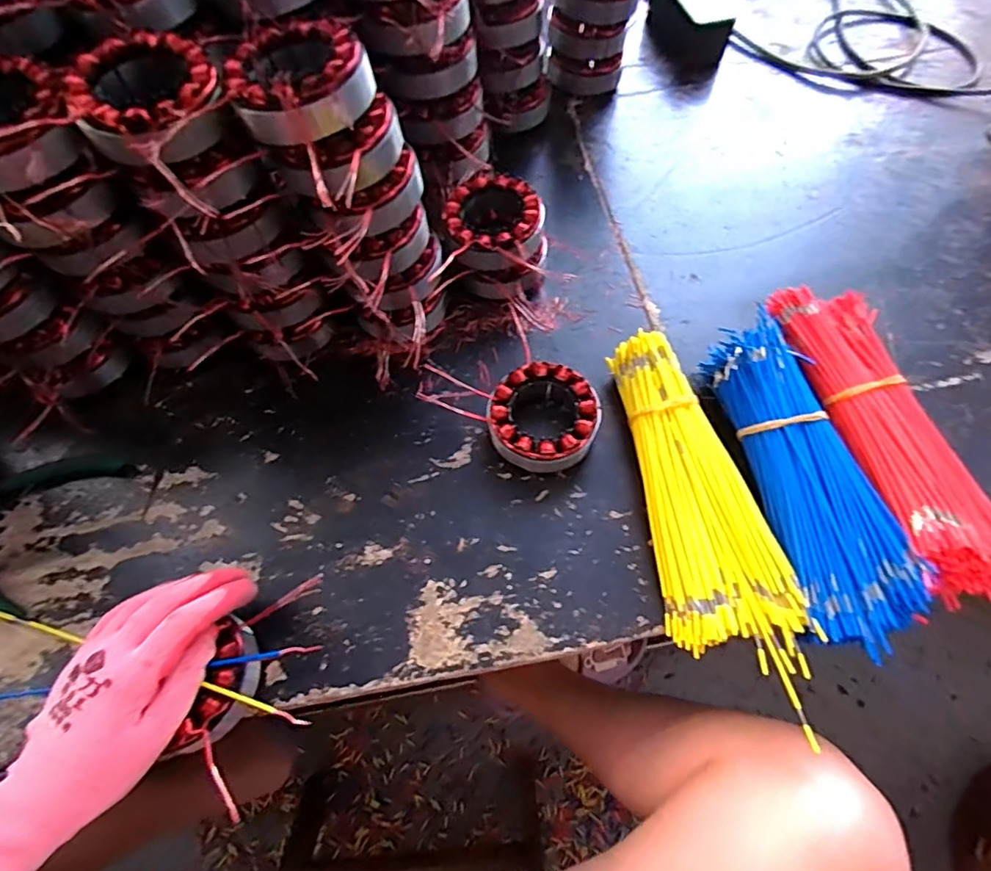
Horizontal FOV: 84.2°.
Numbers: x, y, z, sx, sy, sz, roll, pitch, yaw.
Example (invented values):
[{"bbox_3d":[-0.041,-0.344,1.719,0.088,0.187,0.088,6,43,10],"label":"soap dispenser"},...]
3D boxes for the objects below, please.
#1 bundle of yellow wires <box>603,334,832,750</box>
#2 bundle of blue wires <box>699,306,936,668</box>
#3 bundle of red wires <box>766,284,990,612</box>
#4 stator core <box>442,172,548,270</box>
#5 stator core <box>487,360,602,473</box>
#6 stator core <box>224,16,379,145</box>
[{"bbox_3d":[0.154,0.057,0.414,0.085,0.041,0.300,-9,65,-3],"label":"bundle of yellow wires"},{"bbox_3d":[0.236,0.028,0.420,0.086,0.047,0.248,-9,65,-3],"label":"bundle of blue wires"},{"bbox_3d":[0.307,-0.007,0.425,0.081,0.034,0.270,-15,67,-7],"label":"bundle of red wires"},{"bbox_3d":[-0.002,-0.189,0.495,0.086,0.039,0.100,-11,65,-4],"label":"stator core"},{"bbox_3d":[0.038,-0.010,0.450,0.087,0.038,0.093,0,65,1],"label":"stator core"},{"bbox_3d":[-0.122,-0.222,0.339,0.078,0.034,0.090,20,67,10],"label":"stator core"}]

